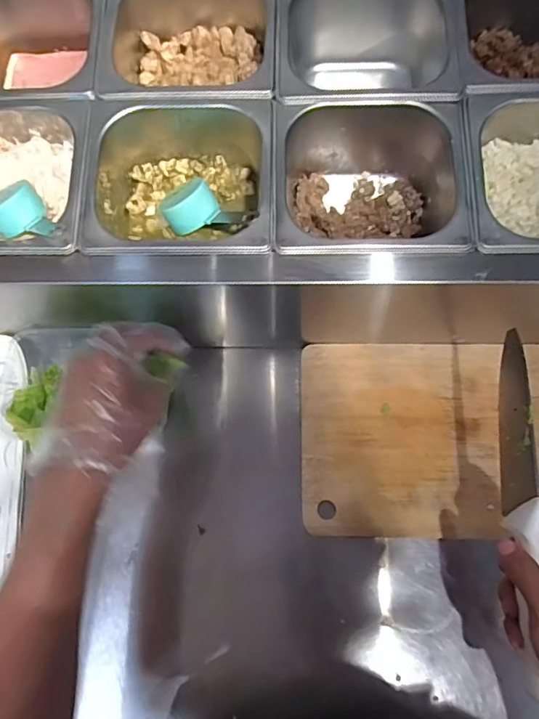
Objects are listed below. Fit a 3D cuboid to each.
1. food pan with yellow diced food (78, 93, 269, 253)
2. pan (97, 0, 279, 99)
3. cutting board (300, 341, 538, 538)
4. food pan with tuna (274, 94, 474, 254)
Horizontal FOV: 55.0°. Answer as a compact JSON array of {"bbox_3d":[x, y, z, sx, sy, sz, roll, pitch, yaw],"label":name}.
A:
[{"bbox_3d":[-0.083,-0.163,0.511,0.172,0.089,0.158,0,68,2],"label":"food pan with yellow diced food"},{"bbox_3d":[-0.079,-0.327,0.554,0.176,0.088,0.175,-1,68,2],"label":"pan"},{"bbox_3d":[0.182,0.077,0.533,0.292,0.026,0.198,-1,68,2],"label":"cutting board"},{"bbox_3d":[0.093,-0.171,0.513,0.174,0.103,0.185,1,68,2],"label":"food pan with tuna"}]

